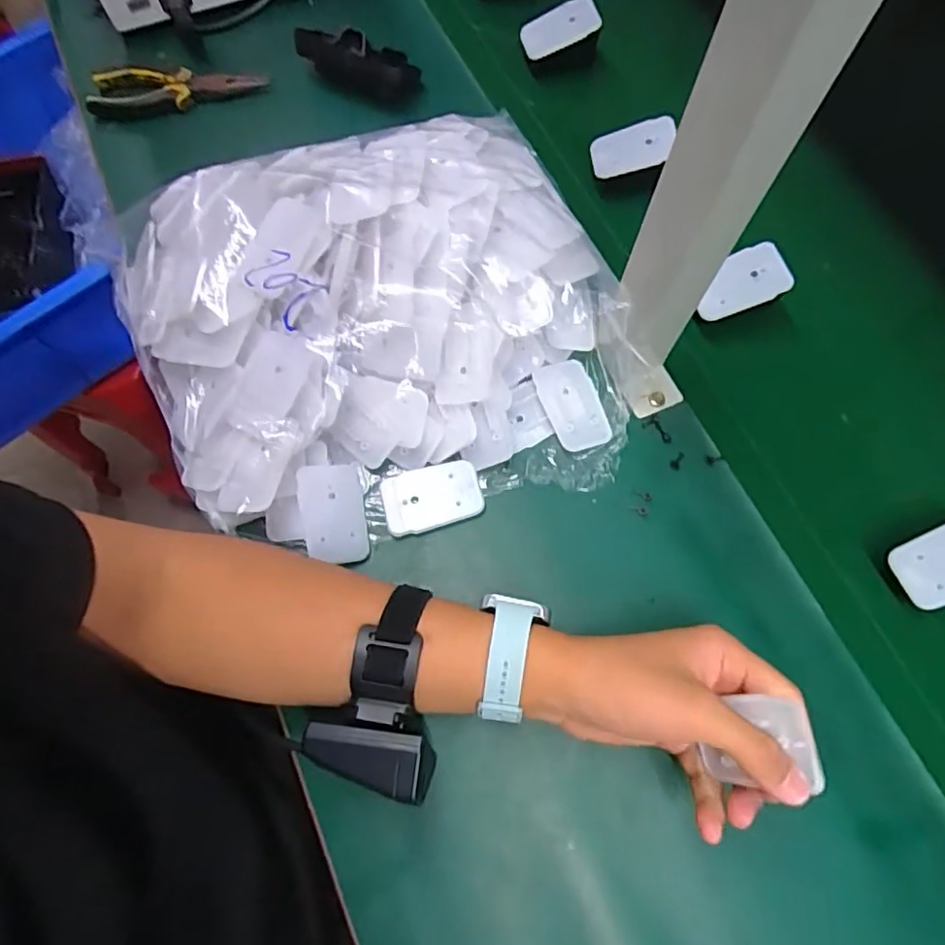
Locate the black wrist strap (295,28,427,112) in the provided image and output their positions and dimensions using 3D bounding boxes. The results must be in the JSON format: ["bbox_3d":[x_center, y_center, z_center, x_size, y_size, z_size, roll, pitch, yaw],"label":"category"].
[{"bbox_3d":[-0.106,-0.372,0.541,0.124,0.023,0.058,34,75,12],"label":"black wrist strap"}]

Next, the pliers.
[{"bbox_3d":[-0.272,-0.351,0.548,0.157,0.025,0.051,-1,71,1],"label":"pliers"}]

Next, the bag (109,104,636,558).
[{"bbox_3d":[-0.072,-0.106,0.418,0.335,0.089,0.299,-16,71,-5],"label":"bag"}]

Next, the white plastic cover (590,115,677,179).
[{"bbox_3d":[0.134,-0.270,0.494,0.067,0.007,0.039,-8,91,19],"label":"white plastic cover"}]

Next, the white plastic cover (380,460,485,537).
[{"bbox_3d":[-0.028,0.017,0.417,0.068,0.008,0.044,-14,71,-4],"label":"white plastic cover"}]

